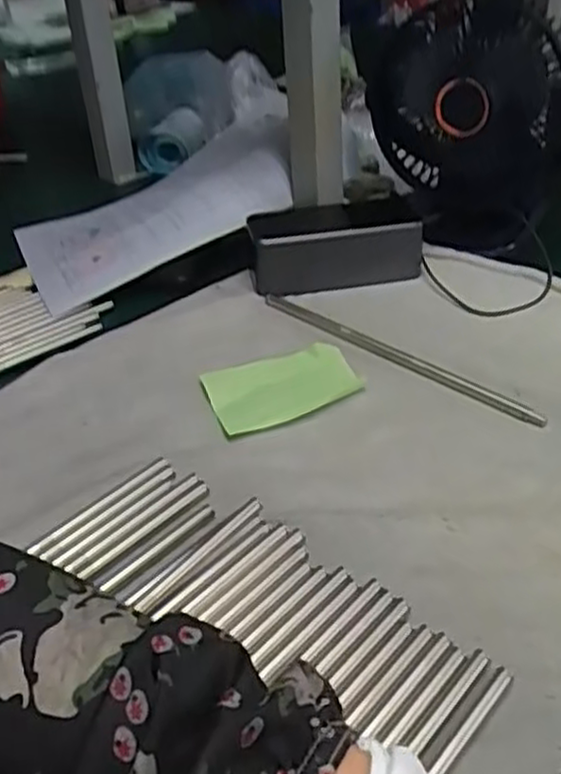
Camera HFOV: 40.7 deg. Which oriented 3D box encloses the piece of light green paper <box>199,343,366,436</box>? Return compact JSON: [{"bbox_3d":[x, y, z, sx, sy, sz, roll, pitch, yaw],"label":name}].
[{"bbox_3d":[0.001,-0.001,0.465,0.088,0.009,0.062,-13,36,-15],"label":"piece of light green paper"}]

